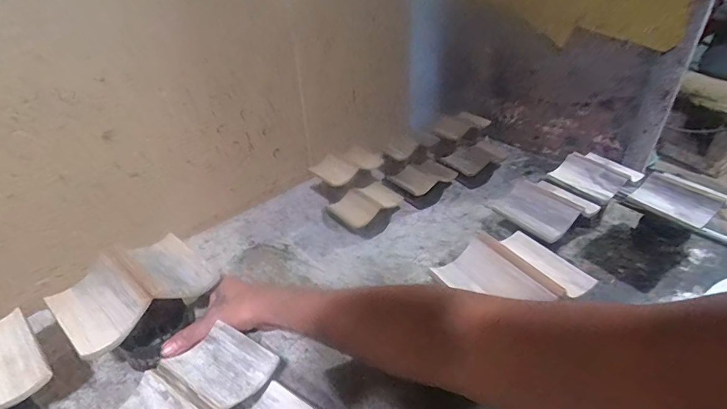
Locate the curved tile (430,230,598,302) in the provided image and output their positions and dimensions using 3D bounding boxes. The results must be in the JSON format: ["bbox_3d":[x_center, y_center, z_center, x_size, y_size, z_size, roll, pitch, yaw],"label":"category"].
[{"bbox_3d":[0.171,0.073,0.453,0.138,0.034,0.114,-22,40,-26],"label":"curved tile"}]

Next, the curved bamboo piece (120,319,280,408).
[{"bbox_3d":[-0.147,0.161,0.336,0.084,0.018,0.135,17,38,29],"label":"curved bamboo piece"}]

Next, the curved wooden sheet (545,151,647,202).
[{"bbox_3d":[0.378,-0.048,0.662,0.115,0.025,0.109,-25,39,-31],"label":"curved wooden sheet"}]

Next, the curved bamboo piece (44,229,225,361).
[{"bbox_3d":[-0.259,0.088,0.454,0.125,0.034,0.148,24,41,36],"label":"curved bamboo piece"}]

